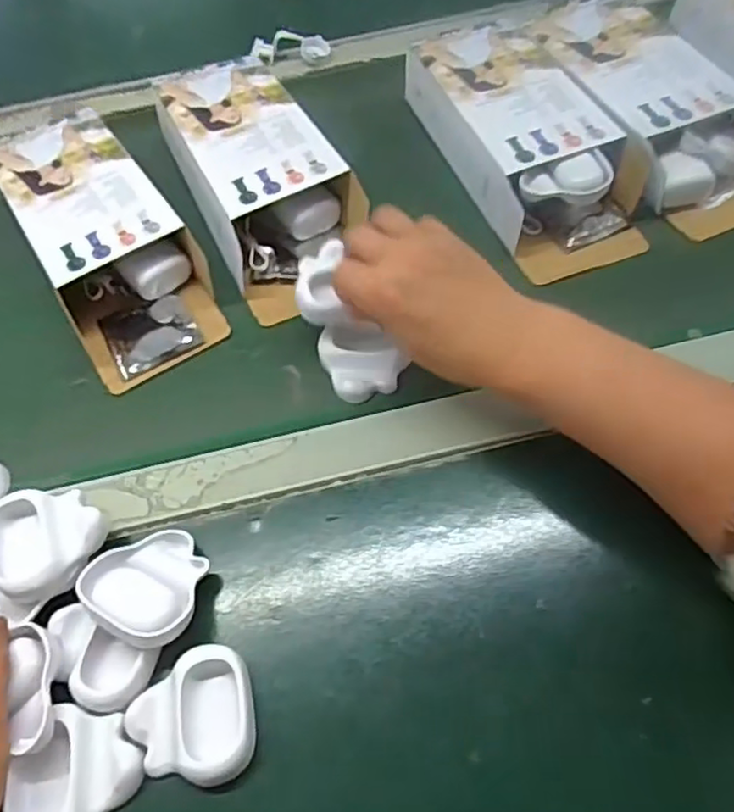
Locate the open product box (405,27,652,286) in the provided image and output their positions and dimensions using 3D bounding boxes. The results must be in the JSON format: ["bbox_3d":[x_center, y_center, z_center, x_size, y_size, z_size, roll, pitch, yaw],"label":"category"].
[{"bbox_3d":[0.117,-0.202,0.509,0.107,0.065,0.226,-22,53,-10],"label":"open product box"}]

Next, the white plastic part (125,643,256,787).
[{"bbox_3d":[-0.087,0.154,0.337,0.061,0.013,0.061,-4,52,5],"label":"white plastic part"}]

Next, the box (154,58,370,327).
[{"bbox_3d":[-0.085,-0.177,0.523,0.107,0.056,0.223,-27,54,-13],"label":"box"}]

